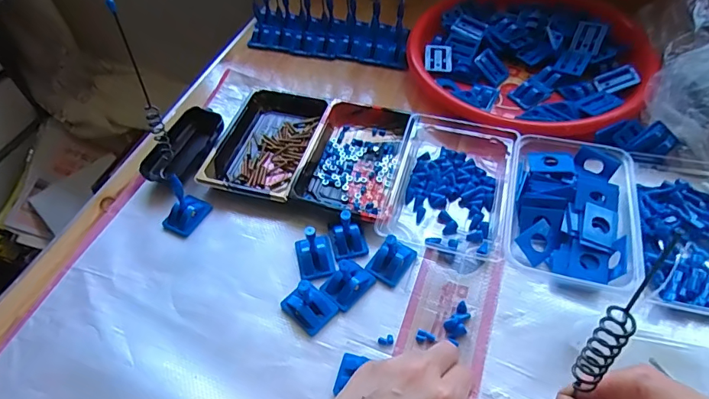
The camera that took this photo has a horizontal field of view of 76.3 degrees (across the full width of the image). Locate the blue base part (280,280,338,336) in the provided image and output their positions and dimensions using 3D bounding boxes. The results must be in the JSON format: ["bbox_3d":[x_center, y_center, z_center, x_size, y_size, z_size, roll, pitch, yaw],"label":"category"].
[{"bbox_3d":[-0.042,0.093,0.399,0.045,0.021,0.032,30,60,24],"label":"blue base part"}]

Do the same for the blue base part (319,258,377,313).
[{"bbox_3d":[-0.007,0.072,0.409,0.033,0.021,0.044,35,62,27],"label":"blue base part"}]

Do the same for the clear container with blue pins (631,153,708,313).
[{"bbox_3d":[0.331,0.024,0.418,0.117,0.033,0.171,11,53,12],"label":"clear container with blue pins"}]

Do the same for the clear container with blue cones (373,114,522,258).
[{"bbox_3d":[0.101,-0.025,0.472,0.122,0.031,0.168,11,53,12],"label":"clear container with blue cones"}]

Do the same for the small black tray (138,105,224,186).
[{"bbox_3d":[-0.192,-0.060,0.523,0.060,0.026,0.109,16,54,15],"label":"small black tray"}]

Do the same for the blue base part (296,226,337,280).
[{"bbox_3d":[-0.039,0.044,0.421,0.035,0.040,0.041,-10,52,-4],"label":"blue base part"}]

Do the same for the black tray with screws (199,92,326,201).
[{"bbox_3d":[-0.101,-0.071,0.535,0.109,0.020,0.170,10,53,11],"label":"black tray with screws"}]

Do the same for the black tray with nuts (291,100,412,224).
[{"bbox_3d":[0.001,-0.049,0.506,0.096,0.024,0.163,11,53,12],"label":"black tray with nuts"}]

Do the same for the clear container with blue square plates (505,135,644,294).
[{"bbox_3d":[0.207,0.007,0.435,0.107,0.033,0.148,10,53,11],"label":"clear container with blue square plates"}]

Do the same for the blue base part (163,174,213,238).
[{"bbox_3d":[-0.175,0.005,0.457,0.032,0.048,0.045,21,56,19],"label":"blue base part"}]

